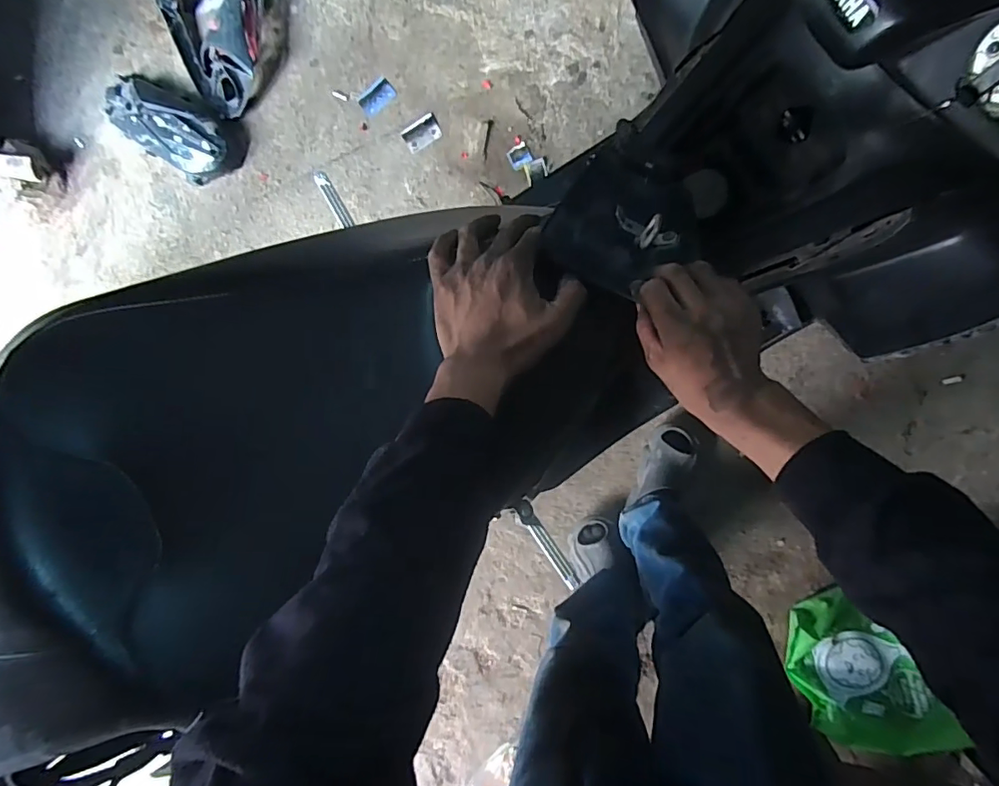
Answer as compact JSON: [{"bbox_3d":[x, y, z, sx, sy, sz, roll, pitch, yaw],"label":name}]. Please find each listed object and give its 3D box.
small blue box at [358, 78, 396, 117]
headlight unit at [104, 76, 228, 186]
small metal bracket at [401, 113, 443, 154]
[{"bbox_3d":[-0.290,-0.705,1.218,0.084,0.010,0.058,-41,87,10],"label":"small blue box"},{"bbox_3d":[-0.841,-0.674,1.282,0.368,0.075,0.169,36,99,5],"label":"headlight unit"},{"bbox_3d":[-0.182,-0.612,1.201,0.090,0.006,0.064,-29,89,10],"label":"small metal bracket"}]

